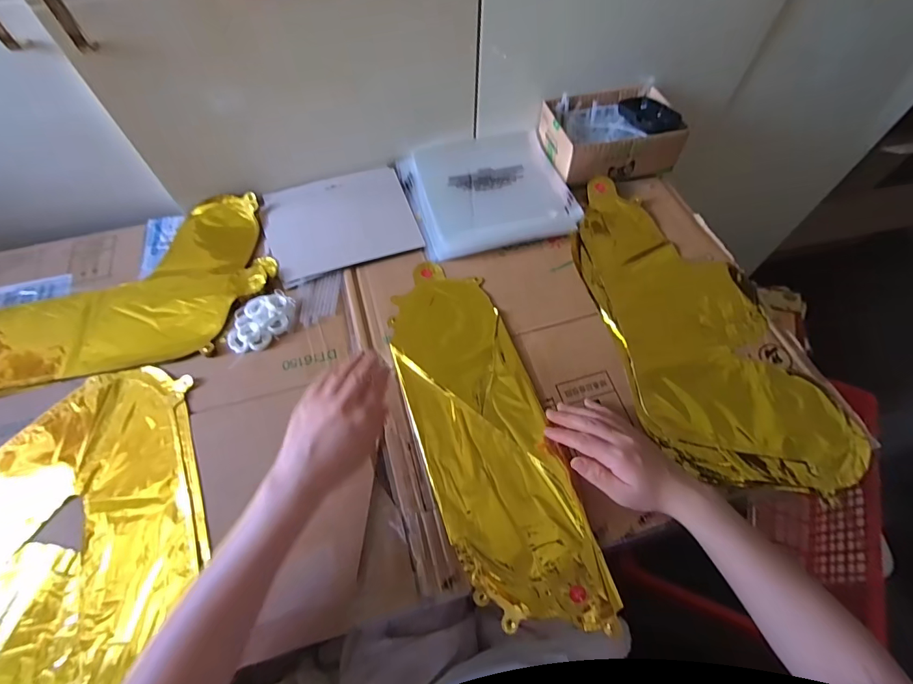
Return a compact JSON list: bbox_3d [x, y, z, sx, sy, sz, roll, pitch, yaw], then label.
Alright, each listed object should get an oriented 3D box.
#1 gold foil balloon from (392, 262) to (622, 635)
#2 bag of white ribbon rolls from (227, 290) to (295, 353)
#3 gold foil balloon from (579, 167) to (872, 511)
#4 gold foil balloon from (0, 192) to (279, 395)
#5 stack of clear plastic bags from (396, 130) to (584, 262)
[{"bbox_3d":[0.027,0.091,0.489,0.142,0.011,0.420,-18,65,-9],"label":"gold foil balloon"},{"bbox_3d":[-0.241,-0.026,0.532,0.060,0.012,0.086,40,69,18],"label":"bag of white ribbon rolls"},{"bbox_3d":[0.290,-0.028,0.548,0.218,0.025,0.439,-14,64,-7],"label":"gold foil balloon"},{"bbox_3d":[-0.446,-0.047,0.560,0.419,0.037,0.243,-22,65,-11],"label":"gold foil balloon"},{"bbox_3d":[0.042,-0.228,0.637,0.225,0.018,0.215,-14,64,-7],"label":"stack of clear plastic bags"}]

